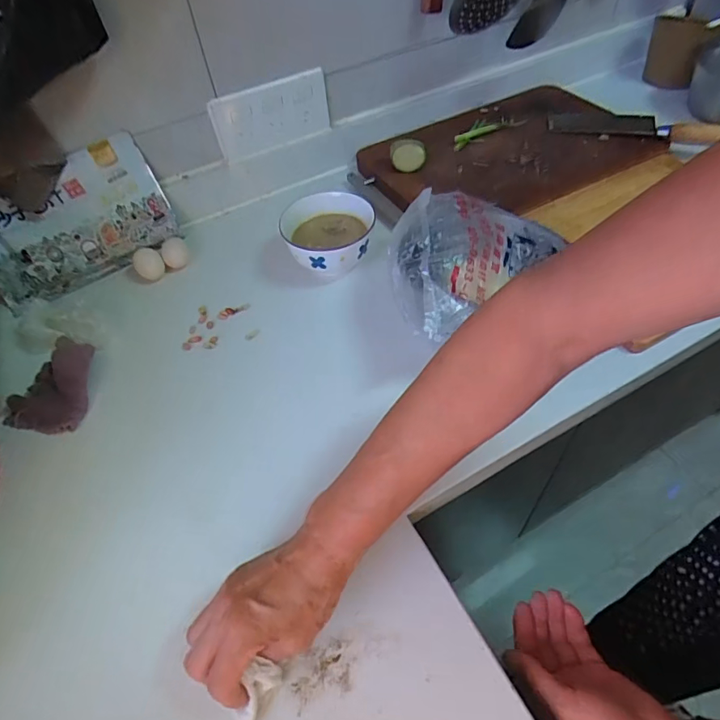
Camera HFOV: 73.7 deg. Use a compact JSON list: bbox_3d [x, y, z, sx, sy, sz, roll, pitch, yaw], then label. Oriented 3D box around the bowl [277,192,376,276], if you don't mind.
[{"bbox_3d":[-0.041,-0.162,0.663,0.118,0.081,0.114,-2,52,2],"label":"bowl"}]

